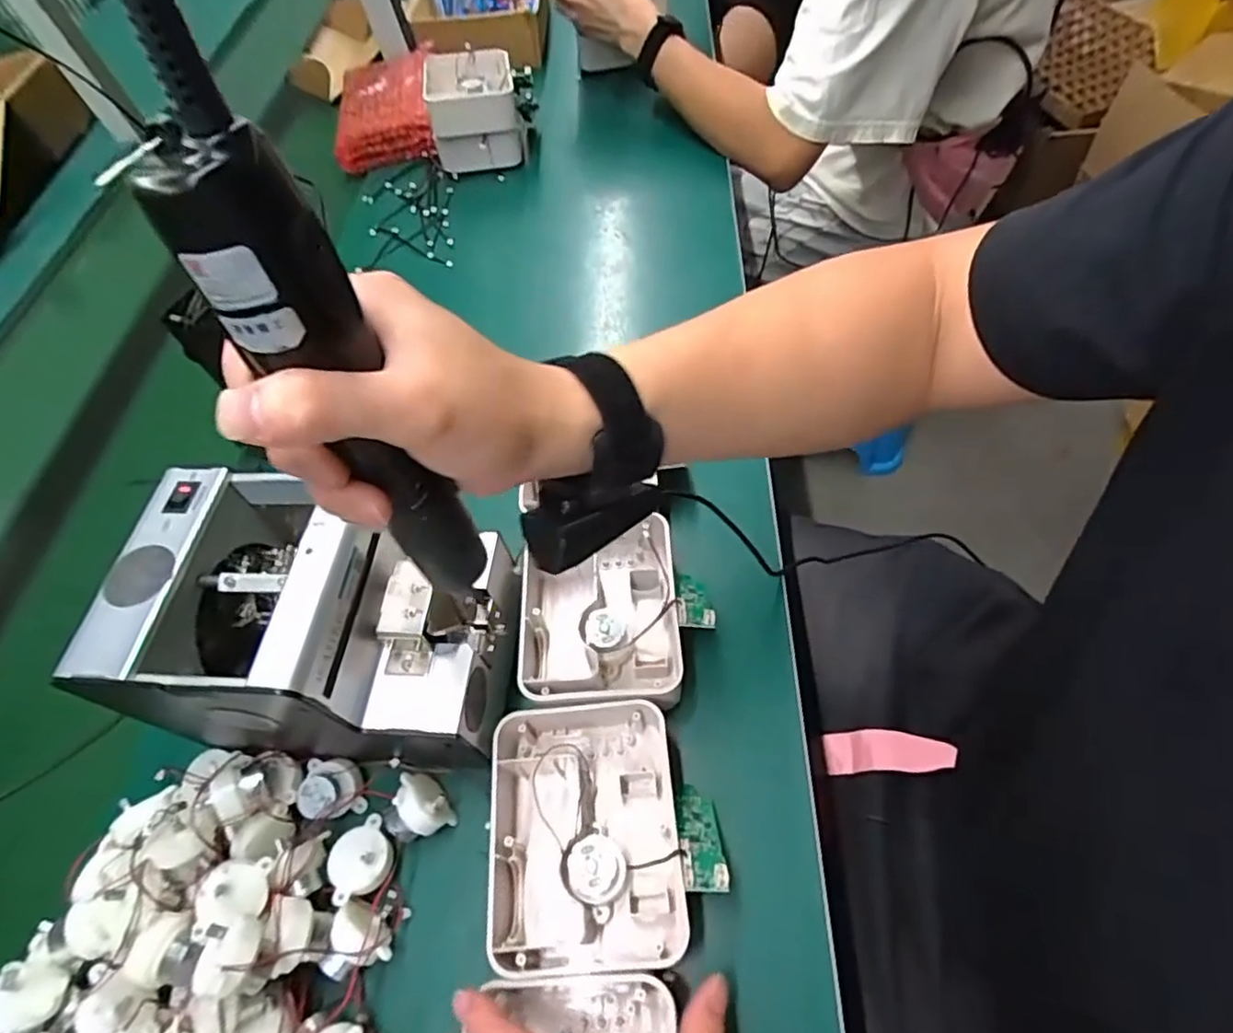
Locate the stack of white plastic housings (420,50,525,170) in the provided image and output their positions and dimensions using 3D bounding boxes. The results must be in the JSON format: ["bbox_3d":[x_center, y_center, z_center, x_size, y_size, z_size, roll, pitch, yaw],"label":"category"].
[{"bbox_3d":[-0.167,-0.482,0.764,0.100,0.093,0.124,-12,56,2],"label":"stack of white plastic housings"}]

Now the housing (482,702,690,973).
[{"bbox_3d":[-0.017,0.178,0.363,0.101,0.052,0.129,-9,56,4],"label":"housing"}]

